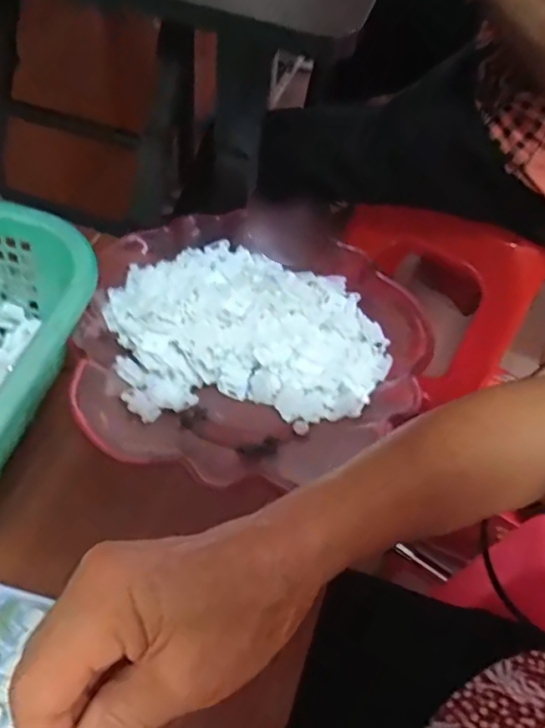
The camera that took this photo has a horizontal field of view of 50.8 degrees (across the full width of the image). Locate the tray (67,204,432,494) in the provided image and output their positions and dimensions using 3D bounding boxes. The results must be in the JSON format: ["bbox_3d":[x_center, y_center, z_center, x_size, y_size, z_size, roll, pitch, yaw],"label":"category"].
[{"bbox_3d":[-0.013,-0.014,0.422,0.254,0.056,0.233,-16,57,-20],"label":"tray"}]

